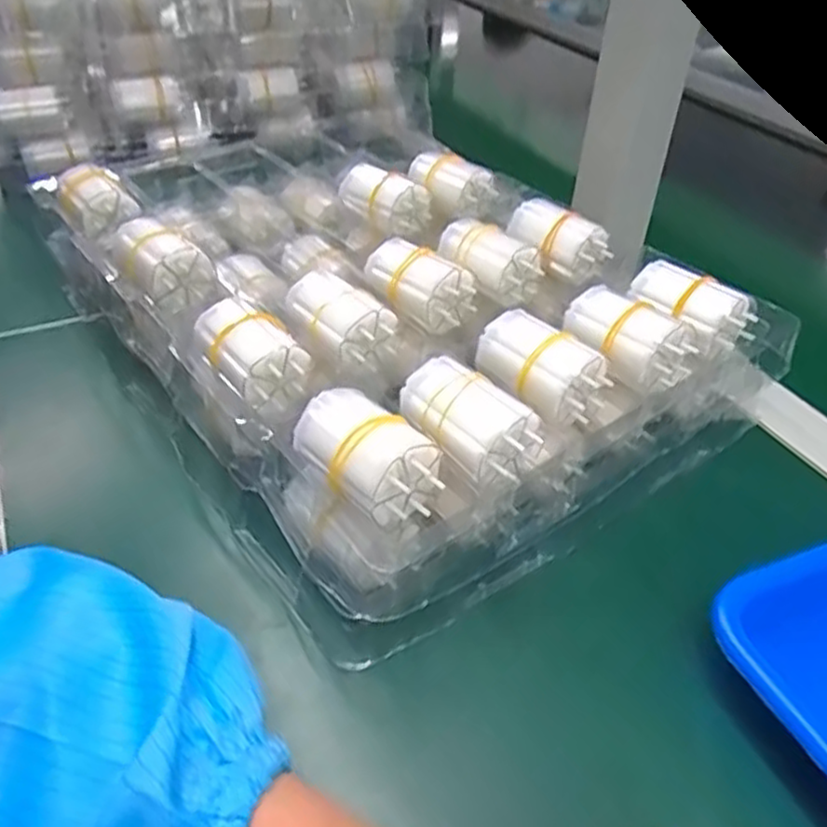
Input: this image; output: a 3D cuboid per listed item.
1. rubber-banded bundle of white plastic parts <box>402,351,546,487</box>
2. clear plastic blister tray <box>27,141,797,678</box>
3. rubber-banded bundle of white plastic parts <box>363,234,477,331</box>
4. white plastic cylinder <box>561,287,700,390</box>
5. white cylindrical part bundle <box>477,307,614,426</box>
[{"bbox_3d":[0.024,0.003,0.328,0.039,0.030,0.061,-25,47,-29],"label":"rubber-banded bundle of white plastic parts"},{"bbox_3d":[-0.034,-0.081,0.465,0.275,0.081,0.411,-26,48,-30],"label":"clear plastic blister tray"},{"bbox_3d":[0.000,-0.078,0.420,0.038,0.032,0.066,-27,49,-31],"label":"rubber-banded bundle of white plastic parts"},{"bbox_3d":[0.109,-0.041,0.380,0.039,0.027,0.062,-30,50,-33],"label":"white plastic cylinder"},{"bbox_3d":[0.062,-0.023,0.363,0.038,0.033,0.064,-23,47,-28],"label":"white cylindrical part bundle"}]

